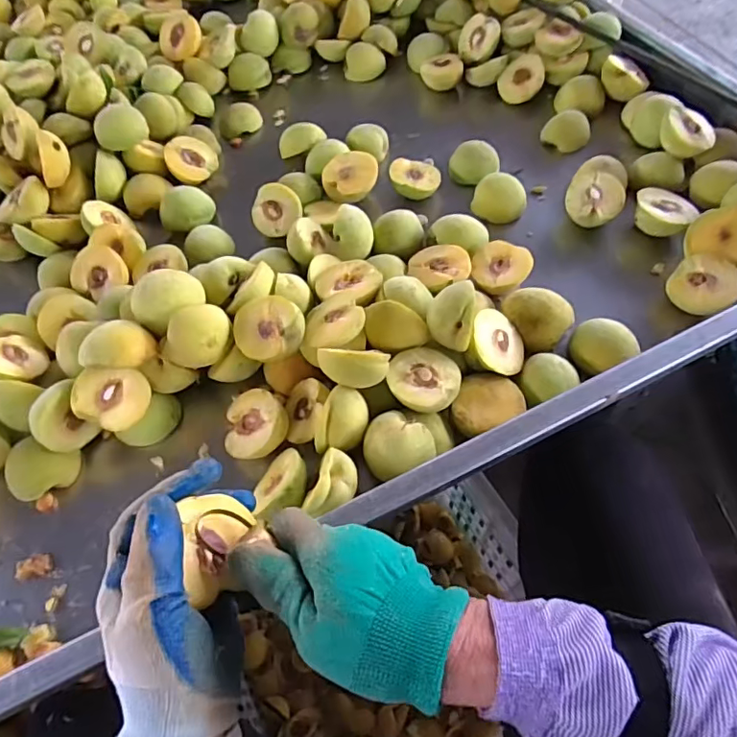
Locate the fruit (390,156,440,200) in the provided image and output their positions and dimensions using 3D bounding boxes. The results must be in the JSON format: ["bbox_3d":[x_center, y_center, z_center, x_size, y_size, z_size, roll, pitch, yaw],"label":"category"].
[{"bbox_3d":[0.053,-0.214,0.608,0.056,0.026,0.044,3,59,6],"label":"fruit"}]

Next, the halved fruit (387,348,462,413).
[{"bbox_3d":[0.047,0.011,0.453,0.058,0.026,0.059,-2,59,3],"label":"halved fruit"}]

